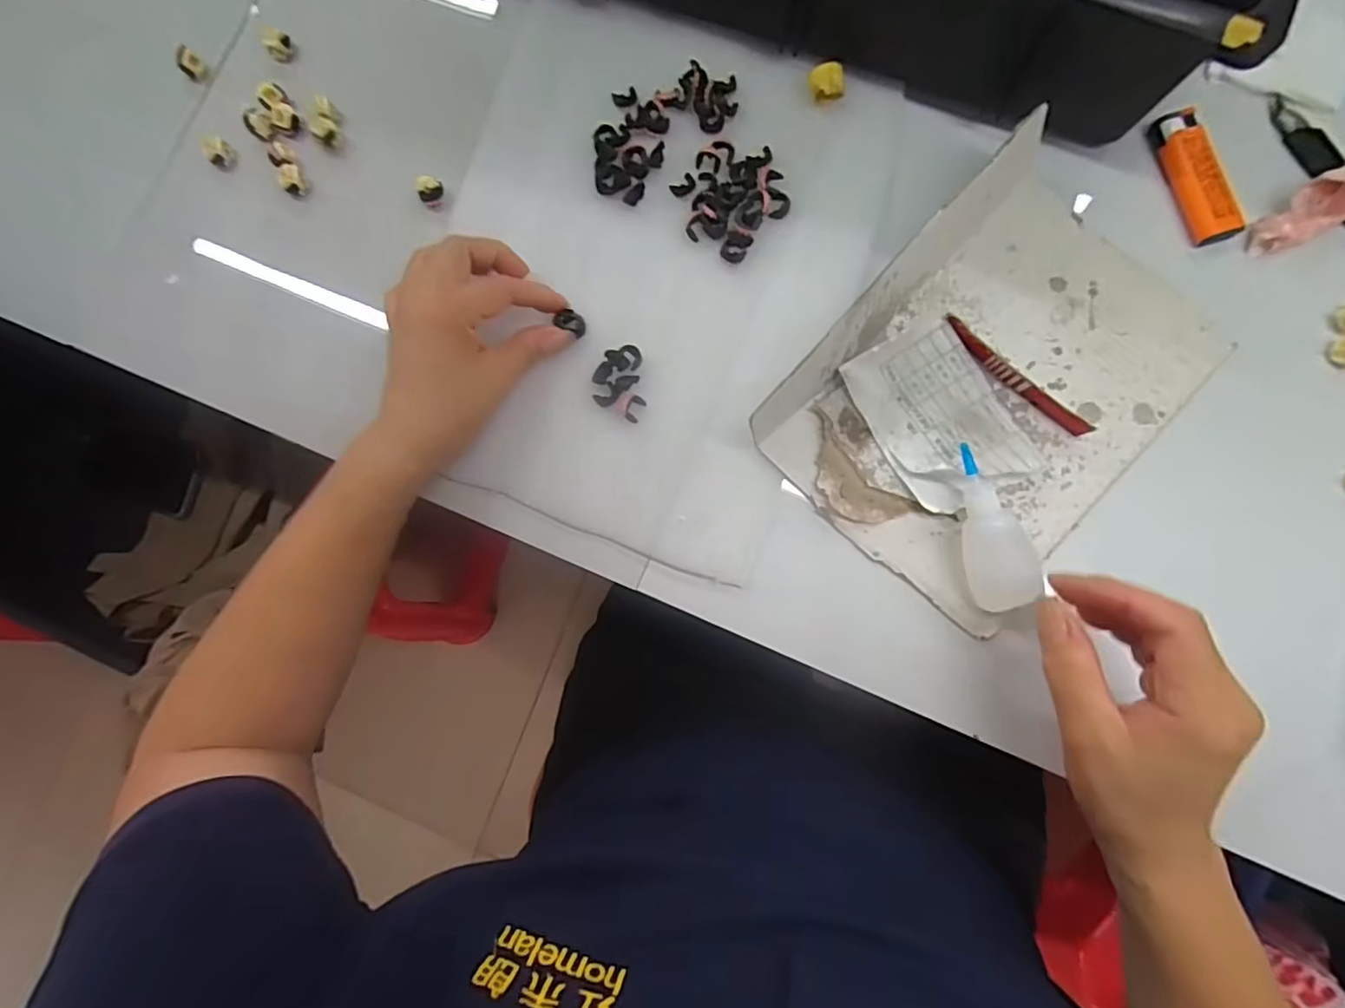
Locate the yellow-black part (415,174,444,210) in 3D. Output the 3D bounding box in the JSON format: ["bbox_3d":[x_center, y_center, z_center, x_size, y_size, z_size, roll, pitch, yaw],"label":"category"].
[{"bbox_3d":[-0.152,-0.198,0.377,0.017,0.011,0.015,-39,82,-1],"label":"yellow-black part"}]

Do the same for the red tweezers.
[{"bbox_3d":[0.195,-0.073,0.342,0.098,0.012,0.009,40,87,8],"label":"red tweezers"}]

